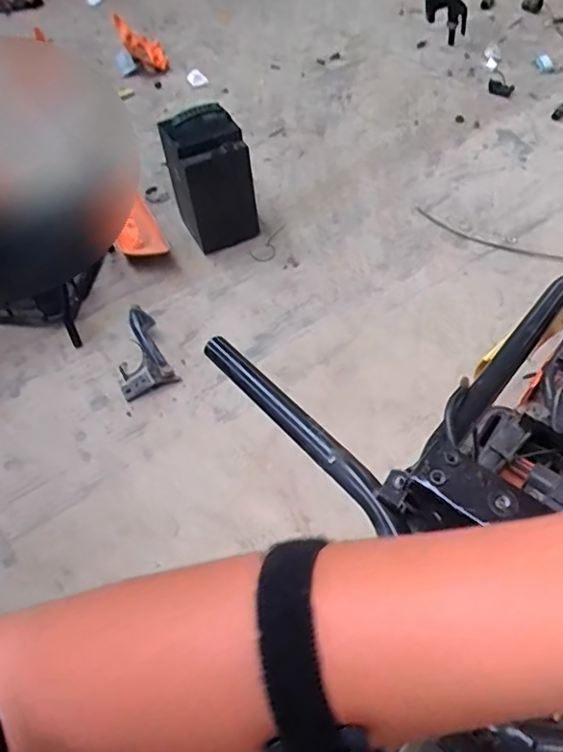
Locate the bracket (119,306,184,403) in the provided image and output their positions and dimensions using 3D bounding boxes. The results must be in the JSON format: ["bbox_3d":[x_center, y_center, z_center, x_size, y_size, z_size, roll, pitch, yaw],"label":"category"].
[{"bbox_3d":[-0.294,-0.049,1.176,0.112,0.043,0.199,-23,56,-13],"label":"bracket"}]

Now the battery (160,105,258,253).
[{"bbox_3d":[-0.166,-0.467,1.366,0.179,0.270,0.139,-20,55,-11],"label":"battery"}]

